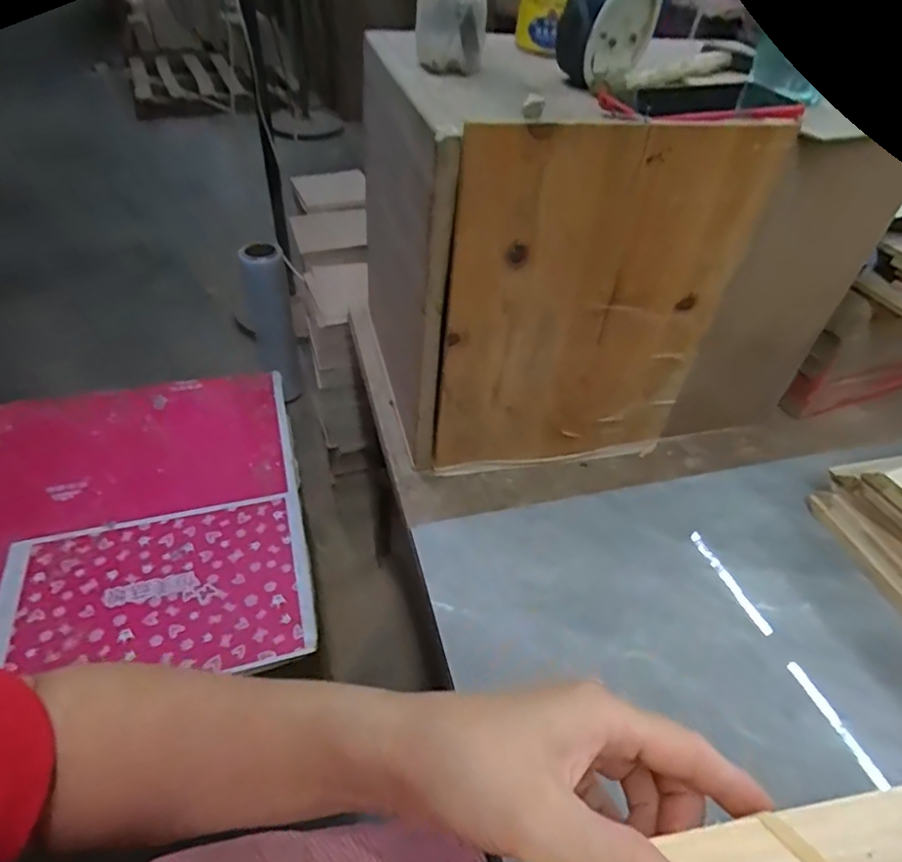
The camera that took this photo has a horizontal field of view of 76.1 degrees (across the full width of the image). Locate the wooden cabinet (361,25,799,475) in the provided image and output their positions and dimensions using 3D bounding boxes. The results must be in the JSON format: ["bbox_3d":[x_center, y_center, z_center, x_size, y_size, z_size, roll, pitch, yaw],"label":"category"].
[{"bbox_3d":[0.082,-0.206,0.667,0.325,0.371,0.320,-6,46,-11],"label":"wooden cabinet"}]

